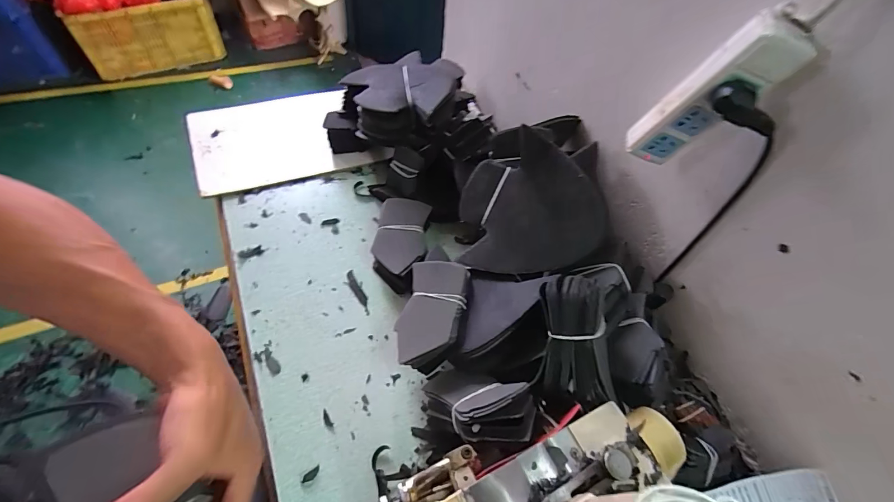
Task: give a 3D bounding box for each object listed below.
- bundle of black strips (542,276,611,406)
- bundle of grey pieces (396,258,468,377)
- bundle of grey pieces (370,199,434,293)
[{"bbox_3d":[0.134,0.094,0.416,0.054,0.034,0.126,0,87,-6],"label":"bundle of black strips"},{"bbox_3d":[-0.019,0.079,0.507,0.077,0.033,0.145,13,56,2],"label":"bundle of grey pieces"},{"bbox_3d":[-0.073,-0.013,0.617,0.077,0.039,0.149,7,56,-1],"label":"bundle of grey pieces"}]

